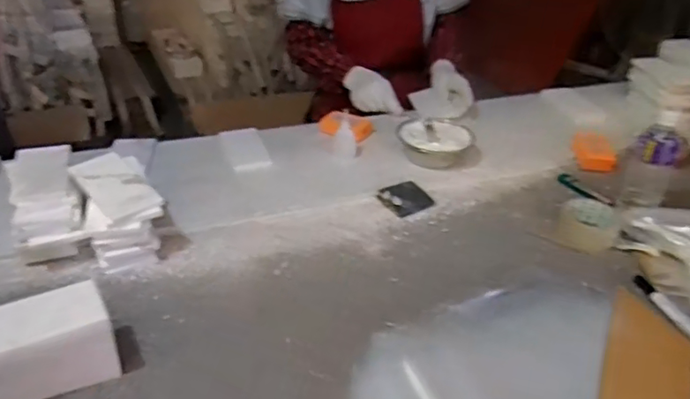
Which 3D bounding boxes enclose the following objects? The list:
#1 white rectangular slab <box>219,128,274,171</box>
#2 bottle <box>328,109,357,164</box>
[{"bbox_3d":[-0.194,-0.099,1.149,0.075,0.006,0.125,-10,43,-19],"label":"white rectangular slab"},{"bbox_3d":[-0.003,-0.116,1.126,0.053,0.091,0.054,-2,31,-7],"label":"bottle"}]

